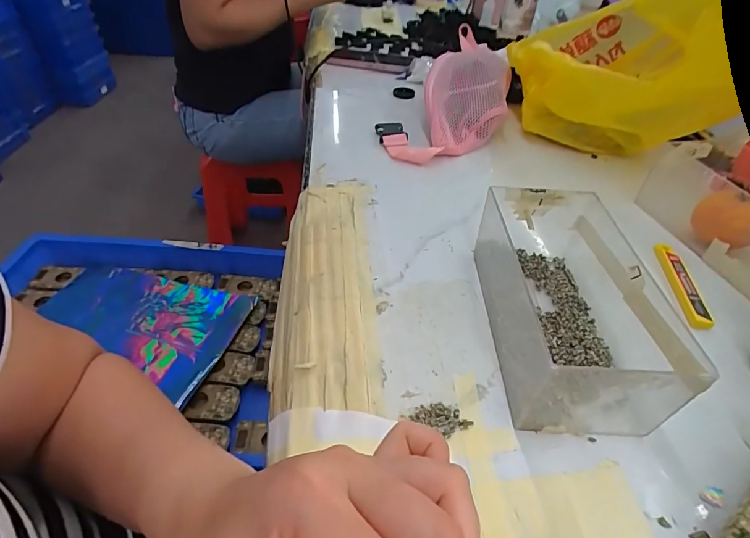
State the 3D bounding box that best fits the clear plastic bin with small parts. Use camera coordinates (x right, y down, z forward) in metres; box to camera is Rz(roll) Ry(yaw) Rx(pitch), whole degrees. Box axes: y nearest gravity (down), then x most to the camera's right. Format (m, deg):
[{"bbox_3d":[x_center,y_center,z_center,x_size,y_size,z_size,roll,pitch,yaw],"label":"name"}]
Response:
[{"bbox_3d":[0.141,0.019,0.303,0.098,0.070,0.182,4,42,-1],"label":"clear plastic bin with small parts"}]

